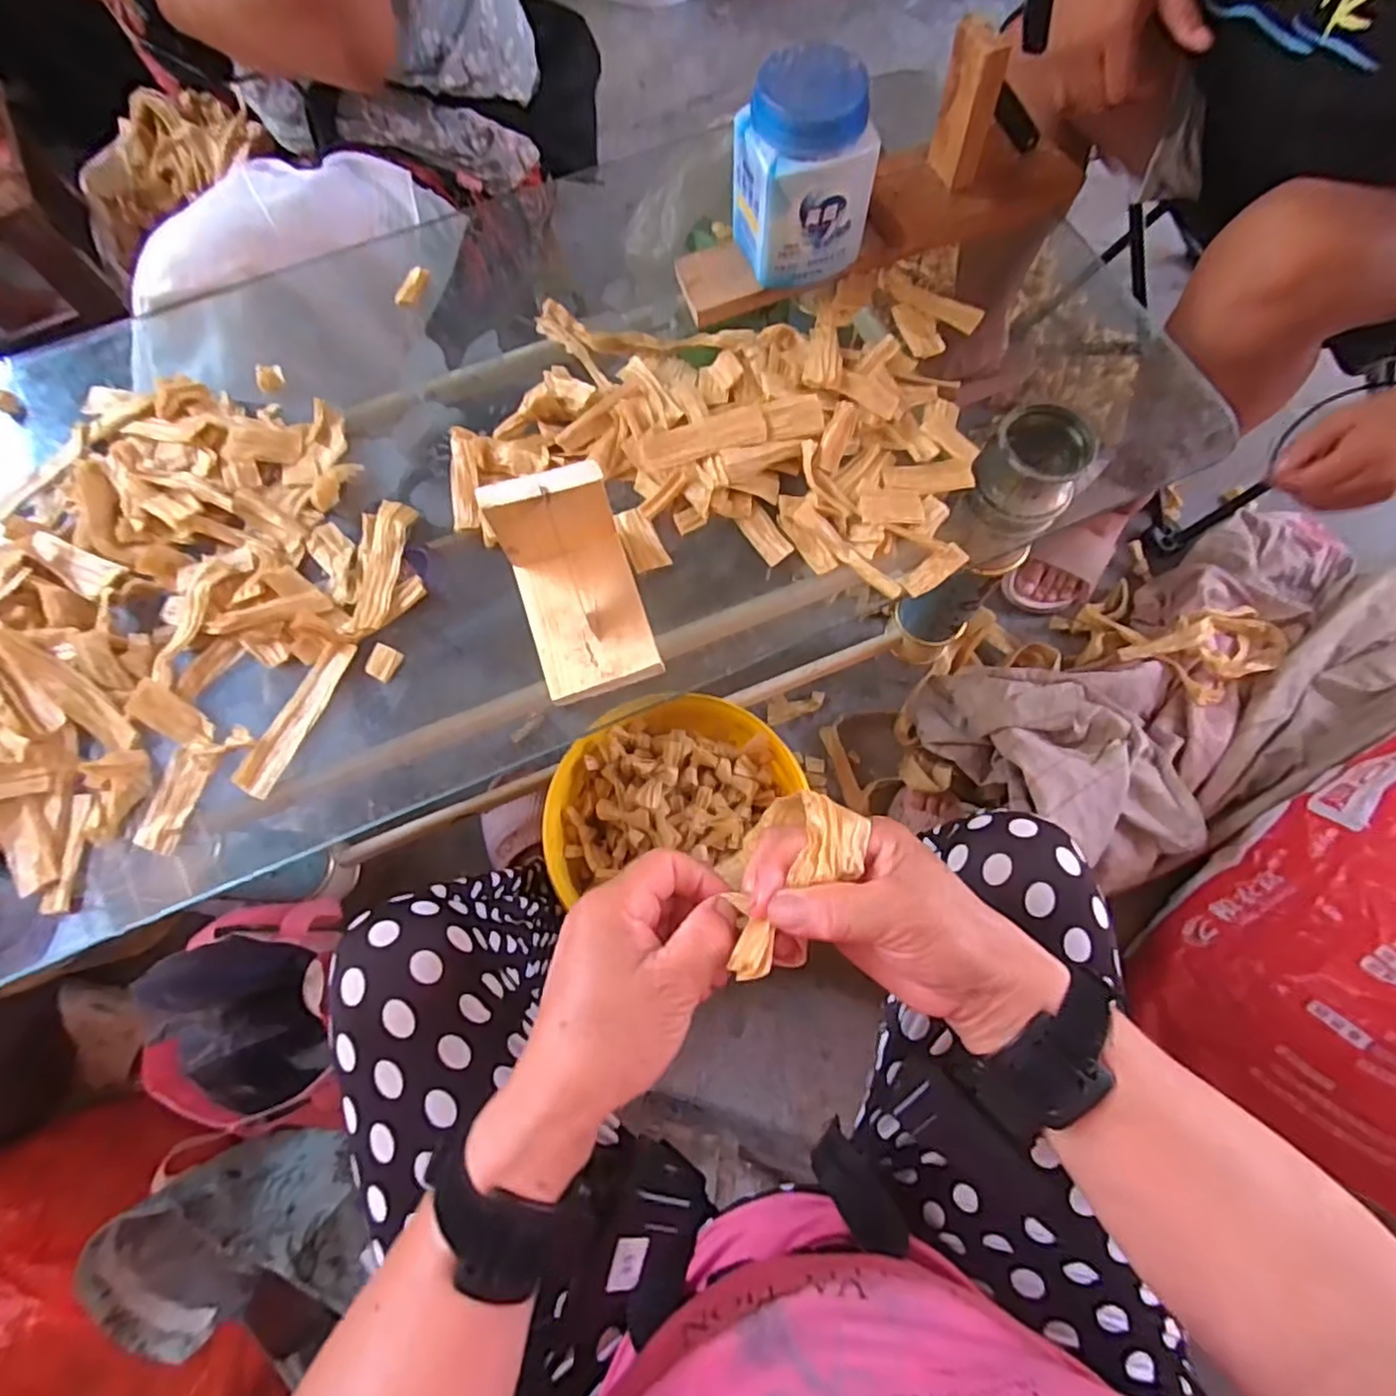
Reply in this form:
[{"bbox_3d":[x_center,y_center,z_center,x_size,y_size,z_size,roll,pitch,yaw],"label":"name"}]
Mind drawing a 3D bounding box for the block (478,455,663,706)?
[{"bbox_3d":[-0.079,-0.073,0.432,0.077,0.067,0.122,-18,71,-4],"label":"block"}]

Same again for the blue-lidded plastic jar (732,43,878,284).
[{"bbox_3d":[0.075,-0.379,0.501,0.083,0.128,0.074,-24,71,-6],"label":"blue-lidded plastic jar"}]

